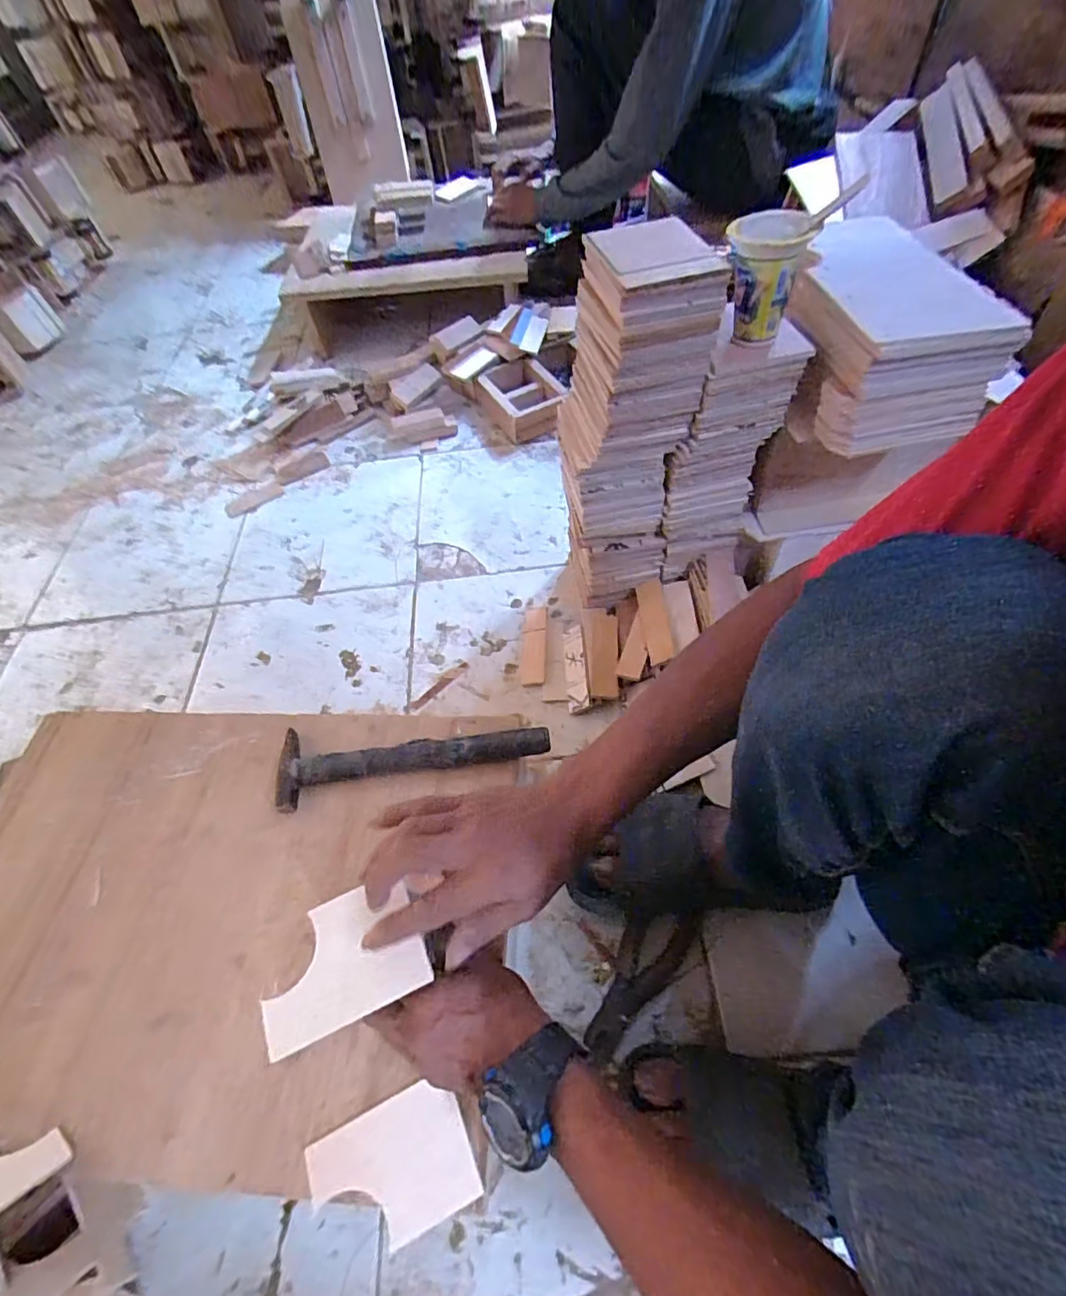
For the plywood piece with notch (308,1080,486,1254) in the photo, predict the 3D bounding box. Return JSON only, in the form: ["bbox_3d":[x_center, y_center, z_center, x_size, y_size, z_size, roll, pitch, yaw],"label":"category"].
[{"bbox_3d":[-0.091,0.339,0.363,0.099,0.007,0.070,-23,57,-13],"label":"plywood piece with notch"}]

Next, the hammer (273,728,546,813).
[{"bbox_3d":[-0.111,0.104,0.511,0.248,0.025,0.065,-3,55,1],"label":"hammer"}]

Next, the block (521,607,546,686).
[{"bbox_3d":[0.001,-0.005,0.757,0.032,0.005,0.130,-2,56,5],"label":"block"}]

